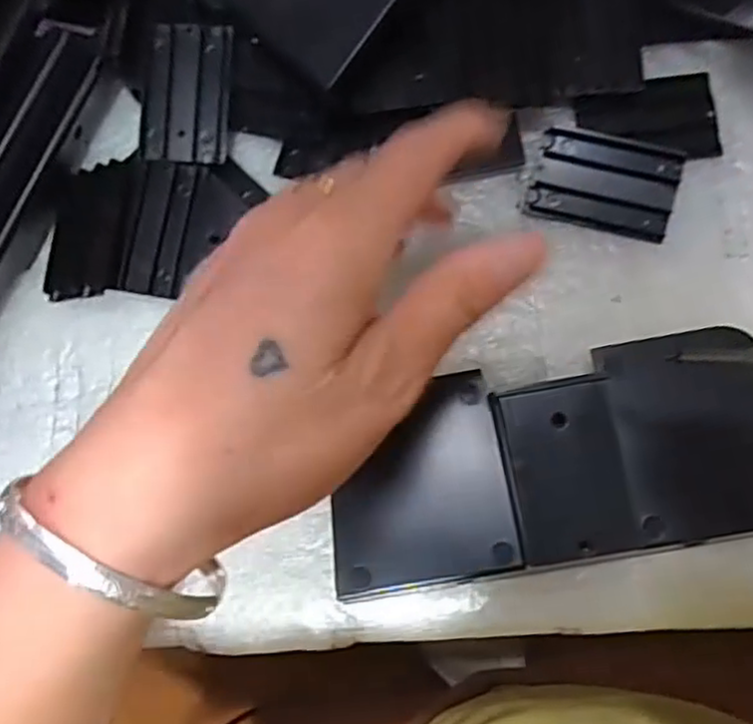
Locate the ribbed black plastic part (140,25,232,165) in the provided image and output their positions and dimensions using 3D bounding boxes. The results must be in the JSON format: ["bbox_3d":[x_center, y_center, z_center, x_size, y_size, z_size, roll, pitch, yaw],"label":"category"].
[{"bbox_3d":[-0.076,-0.107,0.275,0.033,0.005,0.054,4,93,-2],"label":"ribbed black plastic part"}]

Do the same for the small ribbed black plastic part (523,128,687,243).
[{"bbox_3d":[0.089,-0.069,0.270,0.052,0.011,0.033,15,82,5],"label":"small ribbed black plastic part"}]

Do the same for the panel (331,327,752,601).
[{"bbox_3d":[0.064,0.035,0.242,0.162,0.036,0.068,-11,81,1],"label":"panel"}]

